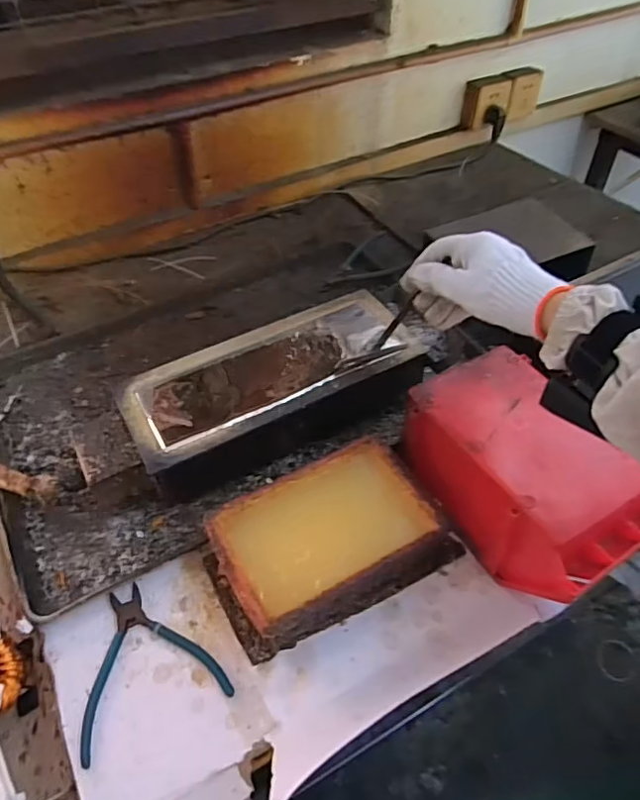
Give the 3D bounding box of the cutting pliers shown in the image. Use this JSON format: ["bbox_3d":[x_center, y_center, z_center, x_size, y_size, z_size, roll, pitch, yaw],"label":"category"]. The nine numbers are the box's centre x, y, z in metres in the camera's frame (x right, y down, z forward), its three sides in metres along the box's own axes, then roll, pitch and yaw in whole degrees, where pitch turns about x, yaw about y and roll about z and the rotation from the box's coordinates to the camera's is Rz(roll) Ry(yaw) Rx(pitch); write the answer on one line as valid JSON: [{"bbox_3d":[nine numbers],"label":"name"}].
[{"bbox_3d":[-0.160,0.229,0.503,0.125,0.007,0.132,-20,51,-16],"label":"cutting pliers"}]

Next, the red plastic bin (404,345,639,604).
[{"bbox_3d":[0.195,0.063,0.540,0.133,0.117,0.229,-24,52,-19],"label":"red plastic bin"}]

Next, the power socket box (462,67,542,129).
[{"bbox_3d":[0.386,-0.632,1.172,0.176,0.086,0.050,-19,51,-16],"label":"power socket box"}]

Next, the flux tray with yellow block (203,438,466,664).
[{"bbox_3d":[0.007,0.135,0.543,0.224,0.067,0.138,-24,52,-19],"label":"flux tray with yellow block"}]

